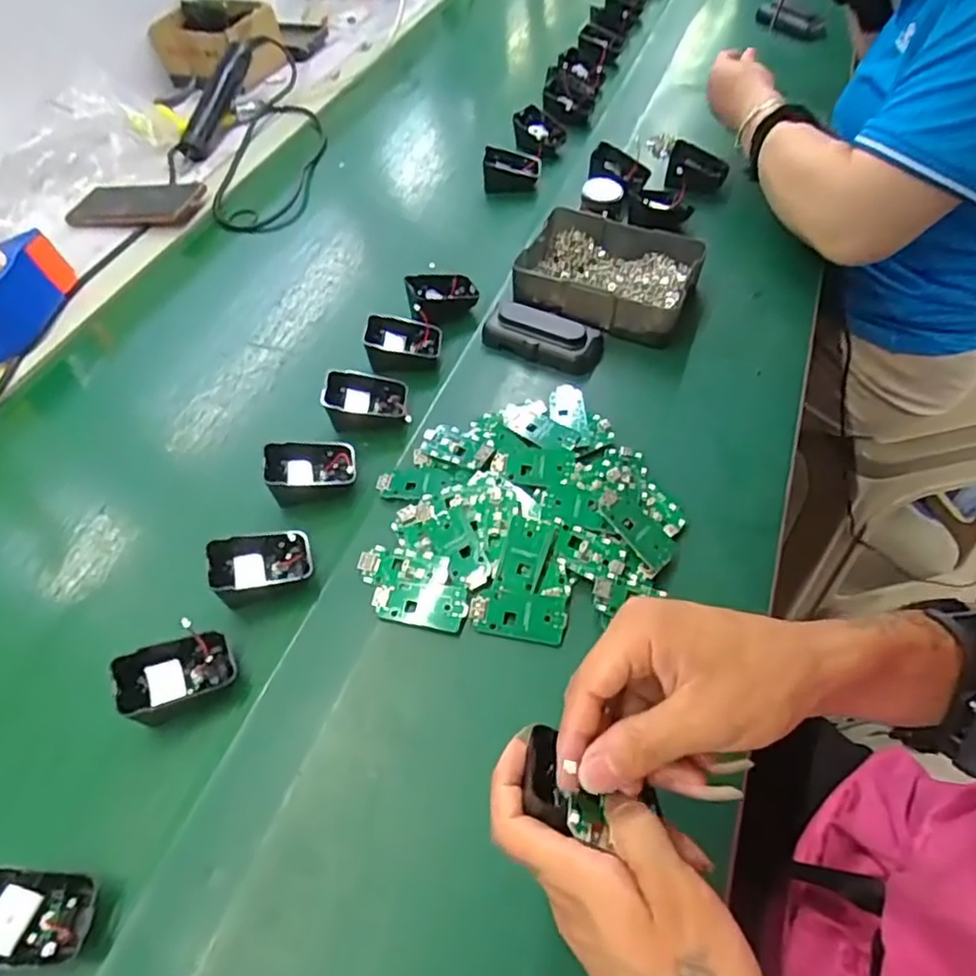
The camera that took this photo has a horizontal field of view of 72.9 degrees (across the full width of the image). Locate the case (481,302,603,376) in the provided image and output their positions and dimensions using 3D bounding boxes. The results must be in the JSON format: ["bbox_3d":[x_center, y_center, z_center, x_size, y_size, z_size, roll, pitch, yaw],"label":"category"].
[{"bbox_3d":[0.048,-0.137,0.598,0.107,0.027,0.042,16,56,16],"label":"case"}]

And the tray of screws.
[{"bbox_3d":[0.114,-0.209,0.638,0.168,0.041,0.130,20,58,19],"label":"tray of screws"}]

